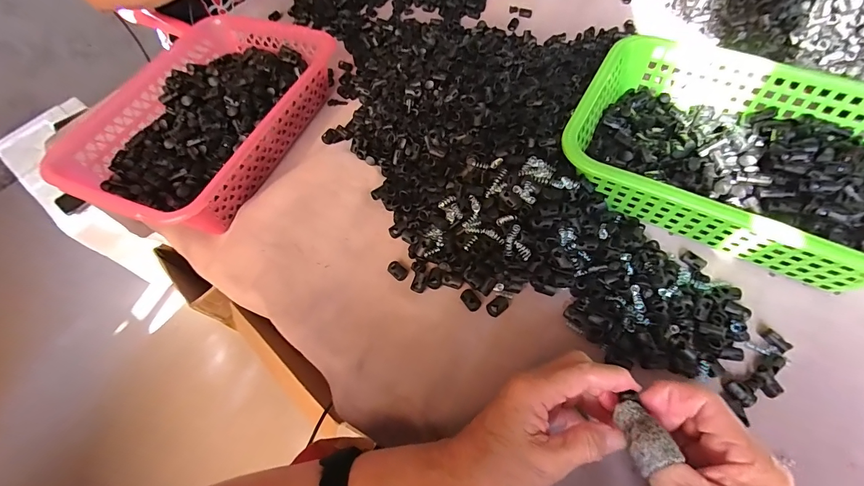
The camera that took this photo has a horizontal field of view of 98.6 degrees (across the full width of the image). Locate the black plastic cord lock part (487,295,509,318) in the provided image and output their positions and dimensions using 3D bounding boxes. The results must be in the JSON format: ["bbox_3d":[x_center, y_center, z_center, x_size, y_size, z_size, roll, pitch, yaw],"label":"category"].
[{"bbox_3d":[0.061,0.058,0.347,0.021,0.006,0.015,-34,62,-16],"label":"black plastic cord lock part"}]

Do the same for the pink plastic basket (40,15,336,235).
[{"bbox_3d":[-0.264,-0.155,0.450,0.212,0.065,0.311,16,61,13],"label":"pink plastic basket"}]

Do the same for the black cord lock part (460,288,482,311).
[{"bbox_3d":[0.037,0.053,0.351,0.014,0.005,0.022,-34,63,-16],"label":"black cord lock part"}]

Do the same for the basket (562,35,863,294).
[{"bbox_3d":[0.291,-0.088,0.360,0.287,0.066,0.199,26,64,18],"label":"basket"}]

